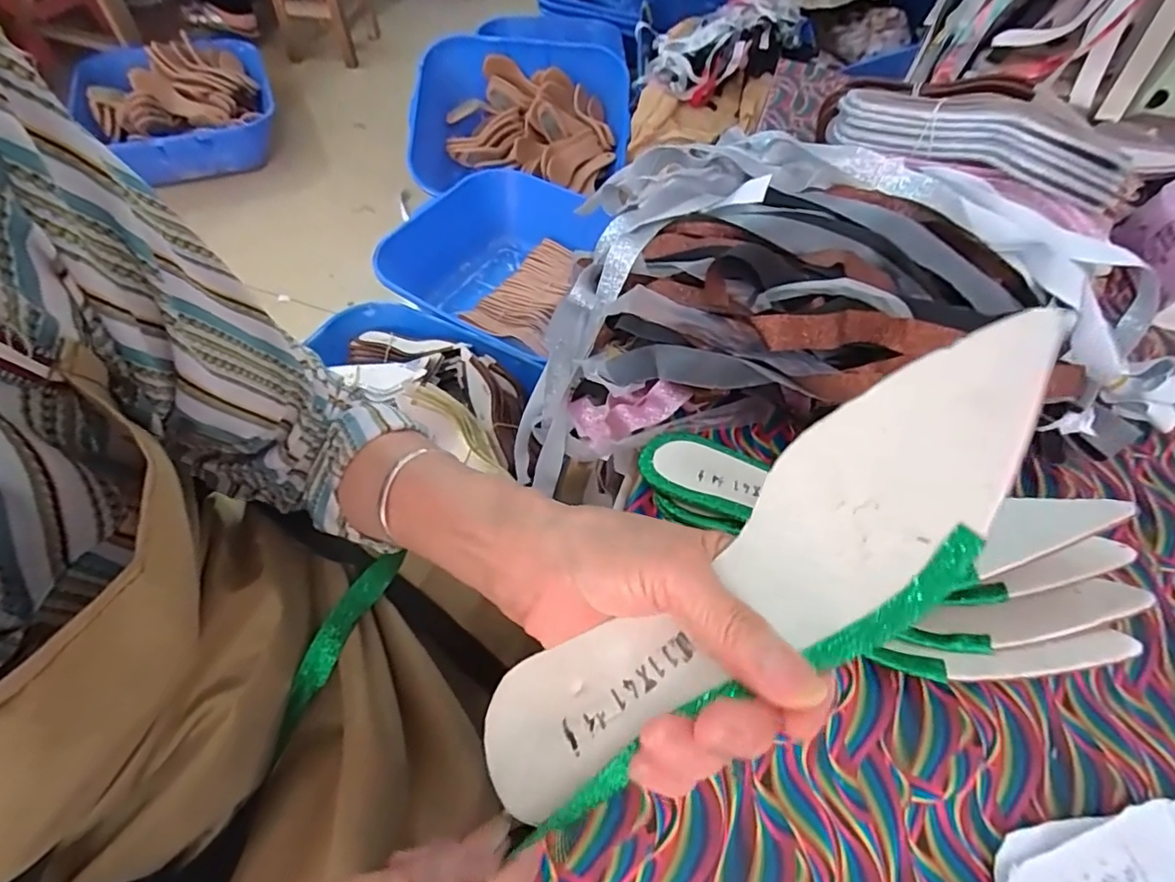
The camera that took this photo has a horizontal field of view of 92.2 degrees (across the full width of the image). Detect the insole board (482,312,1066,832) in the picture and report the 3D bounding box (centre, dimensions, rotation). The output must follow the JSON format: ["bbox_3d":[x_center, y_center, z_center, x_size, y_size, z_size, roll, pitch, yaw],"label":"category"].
[{"bbox_3d":[0.071,0.051,0.214,0.256,0.019,0.072,-38,62,1],"label":"insole board"}]

